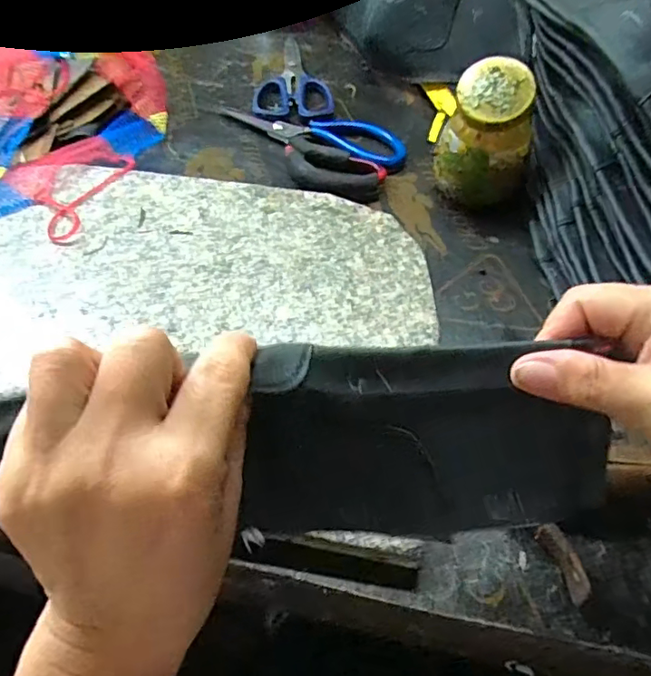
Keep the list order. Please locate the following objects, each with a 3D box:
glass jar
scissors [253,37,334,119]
[{"bbox_3d":[0.127,-0.150,0.438,0.064,0.108,0.064,0,52,0],"label":"glass jar"},{"bbox_3d":[-0.034,-0.283,0.602,0.078,0.013,0.172,-2,52,-2],"label":"scissors"}]

